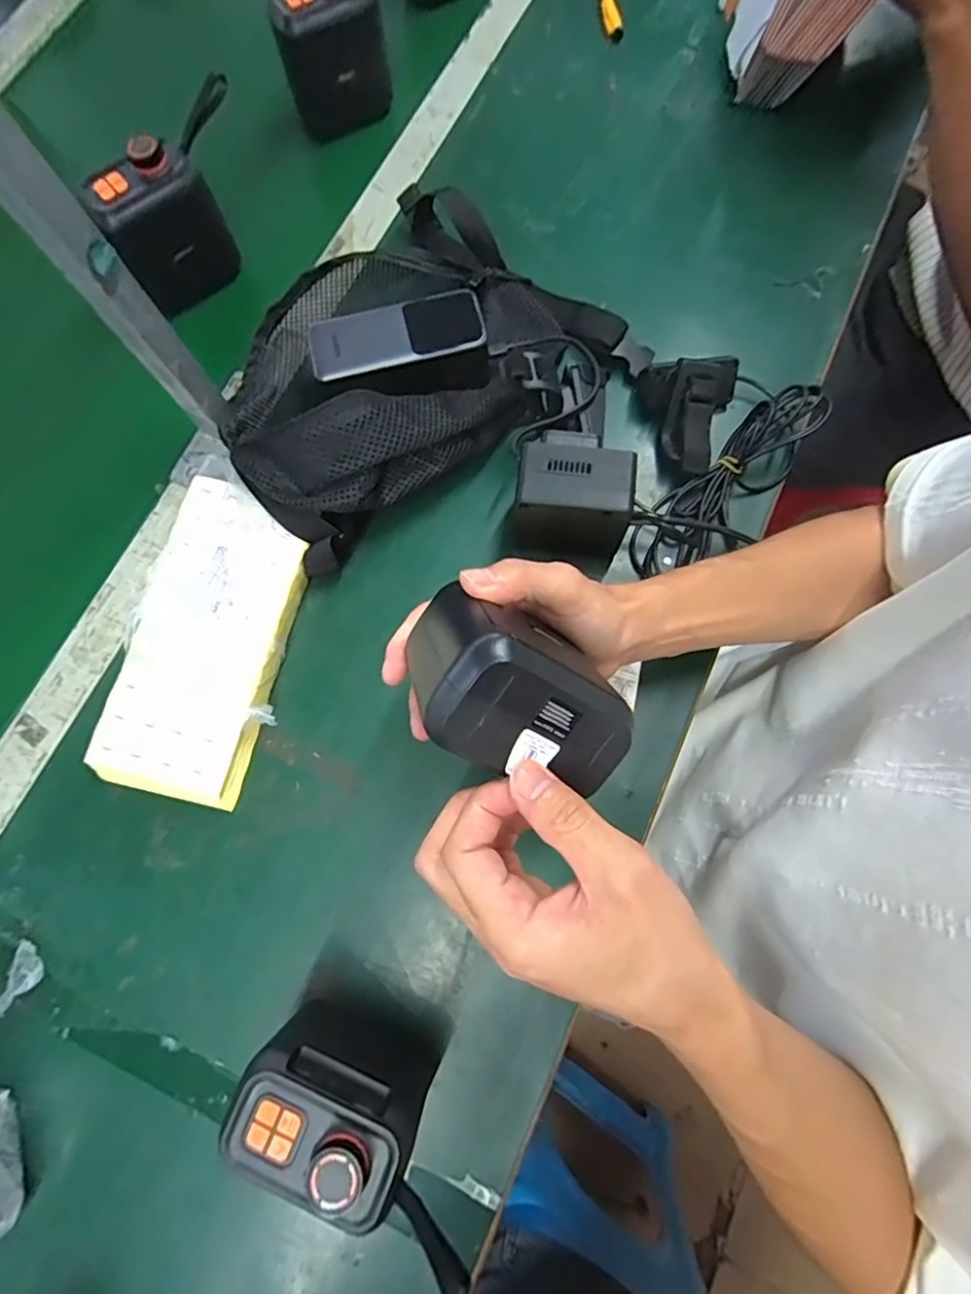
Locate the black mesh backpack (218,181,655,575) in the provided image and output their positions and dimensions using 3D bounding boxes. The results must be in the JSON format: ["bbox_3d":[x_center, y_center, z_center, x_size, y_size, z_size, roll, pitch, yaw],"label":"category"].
[{"bbox_3d":[-0.063,-0.228,0.430,0.307,0.076,0.241,-38,78,-9],"label":"black mesh backpack"}]

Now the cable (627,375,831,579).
[{"bbox_3d":[0.180,-0.126,0.430,0.078,0.038,0.182,38,81,10],"label":"cable"}]

